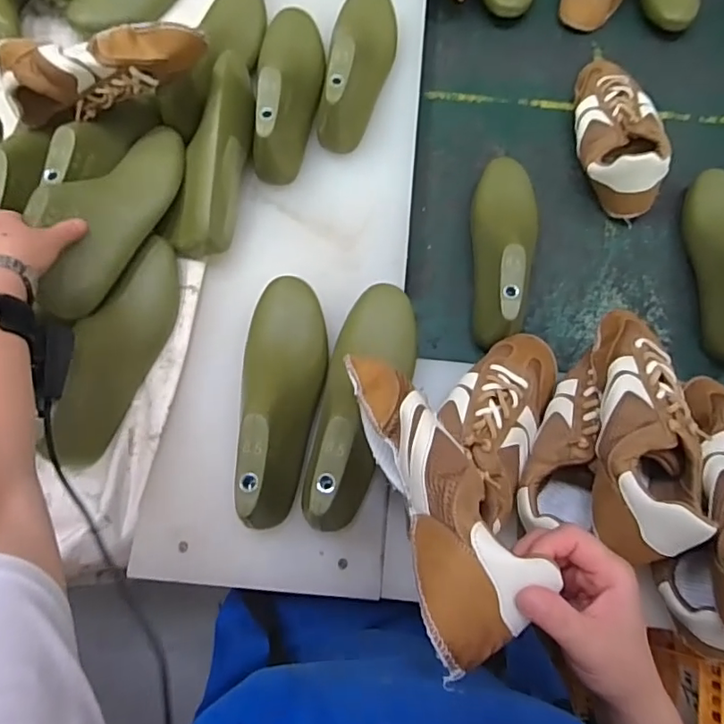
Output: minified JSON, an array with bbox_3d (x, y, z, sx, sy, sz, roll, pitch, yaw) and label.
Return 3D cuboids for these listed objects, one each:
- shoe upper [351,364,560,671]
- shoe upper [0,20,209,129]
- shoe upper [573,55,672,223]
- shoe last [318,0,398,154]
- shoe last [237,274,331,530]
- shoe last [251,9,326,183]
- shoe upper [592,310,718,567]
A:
[{"bbox_3d":[0.044,0.072,0.366,0.071,0.052,0.224,-16,46,-8],"label":"shoe upper"},{"bbox_3d":[-0.277,-0.314,0.578,0.232,0.071,0.068,-7,69,16],"label":"shoe upper"},{"bbox_3d":[0.339,-0.311,0.720,0.096,0.071,0.248,3,71,0],"label":"shoe upper"},{"bbox_3d":[-0.001,-0.384,0.675,0.079,0.080,0.248,8,71,1],"label":"shoe last"},{"bbox_3d":[-0.077,0.034,0.531,0.080,0.088,0.254,1,71,-1],"label":"shoe last"},{"bbox_3d":[-0.092,-0.341,0.657,0.075,0.084,0.260,2,71,-1],"label":"shoe last"},{"bbox_3d":[0.248,0.049,0.480,0.091,0.081,0.238,5,71,3],"label":"shoe upper"}]

